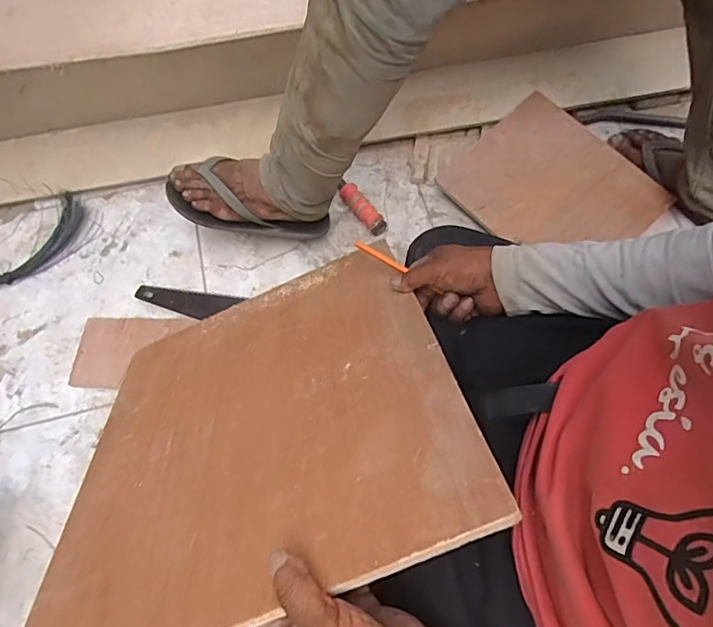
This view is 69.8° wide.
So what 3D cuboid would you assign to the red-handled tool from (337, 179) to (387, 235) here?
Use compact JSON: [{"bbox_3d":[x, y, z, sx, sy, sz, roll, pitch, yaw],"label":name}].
[{"bbox_3d":[0.006,-0.186,0.883,0.026,0.034,0.121,-34,70,-13],"label":"red-handled tool"}]

